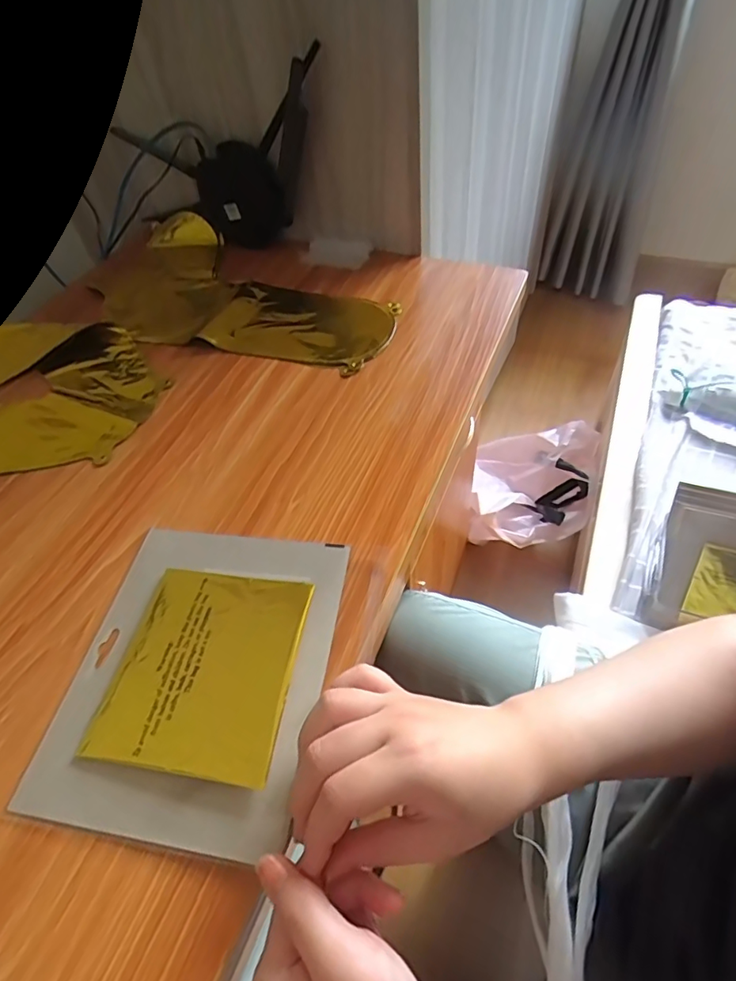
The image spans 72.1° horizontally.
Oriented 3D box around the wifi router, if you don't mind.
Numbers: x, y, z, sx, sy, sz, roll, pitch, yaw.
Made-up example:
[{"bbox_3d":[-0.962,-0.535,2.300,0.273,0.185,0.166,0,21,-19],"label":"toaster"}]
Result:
[{"bbox_3d":[-0.185,-0.397,0.615,0.286,0.195,0.031,17,55,18],"label":"wifi router"}]

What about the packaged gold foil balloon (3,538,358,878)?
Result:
[{"bbox_3d":[-0.109,0.109,0.324,0.158,0.011,0.188,5,52,10],"label":"packaged gold foil balloon"}]

